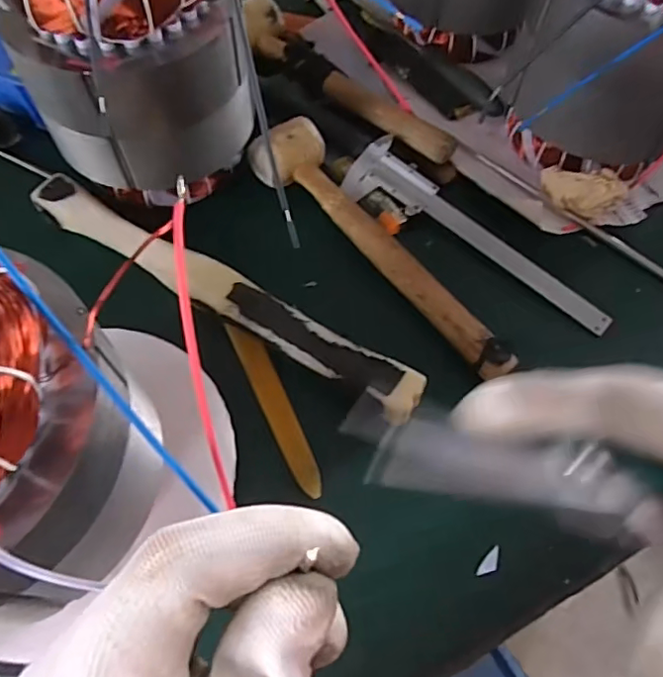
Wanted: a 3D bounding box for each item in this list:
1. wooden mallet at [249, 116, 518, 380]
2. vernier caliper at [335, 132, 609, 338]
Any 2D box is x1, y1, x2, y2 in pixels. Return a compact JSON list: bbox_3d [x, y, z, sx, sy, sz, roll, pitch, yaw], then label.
[{"bbox_3d":[0.039,-0.069,0.414,0.057,0.045,0.258,-38,70,-18],"label":"wooden mallet"},{"bbox_3d":[0.112,-0.080,0.429,0.225,0.009,0.057,36,88,11],"label":"vernier caliper"}]

